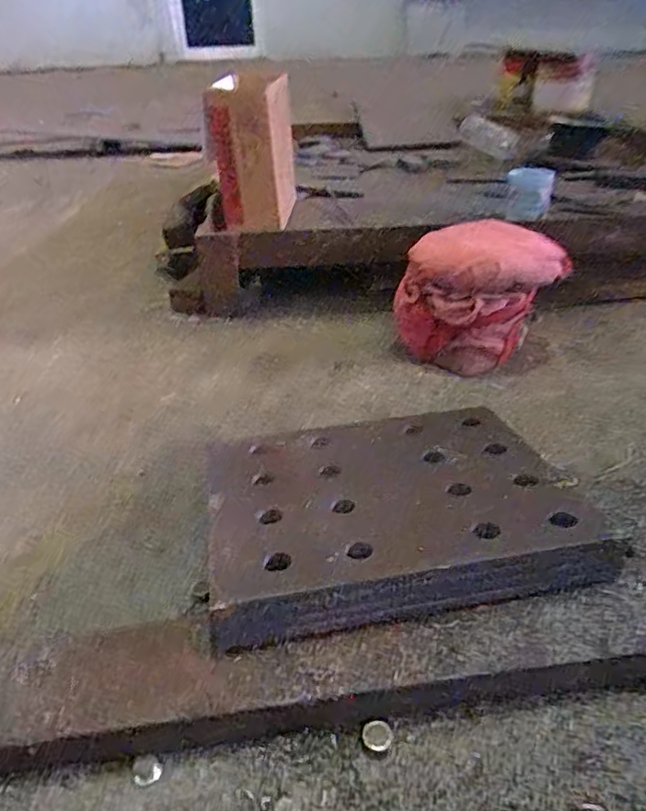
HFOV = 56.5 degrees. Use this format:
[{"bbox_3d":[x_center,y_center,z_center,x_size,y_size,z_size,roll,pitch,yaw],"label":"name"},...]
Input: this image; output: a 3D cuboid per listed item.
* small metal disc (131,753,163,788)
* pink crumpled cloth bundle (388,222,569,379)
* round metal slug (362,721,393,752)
[{"bbox_3d":[-0.142,0.291,0.482,0.022,0.009,0.022,-3,33,2],"label":"small metal disc"},{"bbox_3d":[0.234,-0.159,0.953,0.204,0.182,0.149,-13,34,-13],"label":"pink crumpled cloth bundle"},{"bbox_3d":[0.045,0.272,0.494,0.024,0.005,0.021,8,35,18],"label":"round metal slug"}]

